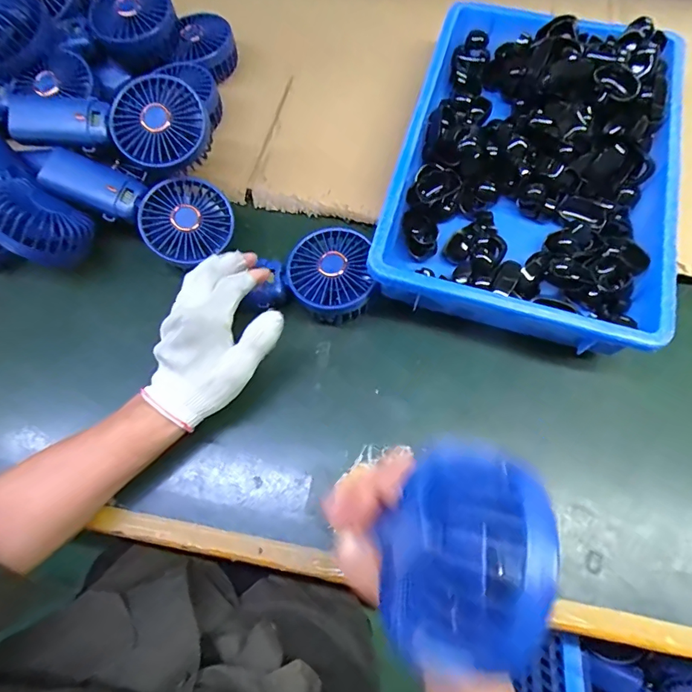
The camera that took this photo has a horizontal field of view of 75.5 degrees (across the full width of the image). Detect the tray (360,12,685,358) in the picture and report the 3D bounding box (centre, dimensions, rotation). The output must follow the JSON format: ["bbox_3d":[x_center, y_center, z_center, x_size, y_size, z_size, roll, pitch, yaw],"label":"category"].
[{"bbox_3d":[0.181,-0.178,0.442,0.238,0.091,0.354,15,69,7],"label":"tray"}]

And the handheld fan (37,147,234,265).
[{"bbox_3d":[-0.199,-0.145,0.448,0.180,0.054,0.088,28,72,12],"label":"handheld fan"}]

